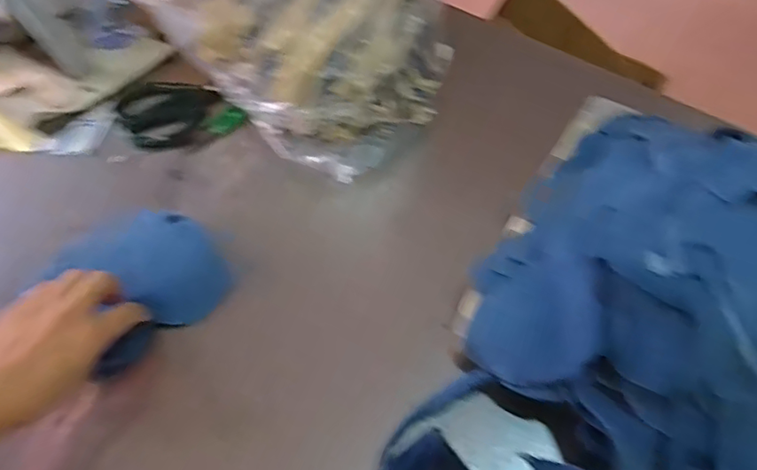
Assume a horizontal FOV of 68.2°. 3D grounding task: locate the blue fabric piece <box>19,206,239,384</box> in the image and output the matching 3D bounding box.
[{"bbox_3d":[-0.219,0.040,0.506,0.150,0.044,0.127,-34,61,-26],"label":"blue fabric piece"}]

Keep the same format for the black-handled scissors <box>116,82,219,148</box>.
[{"bbox_3d":[-0.259,-0.149,0.669,0.118,0.016,0.105,28,55,18],"label":"black-handled scissors"}]

